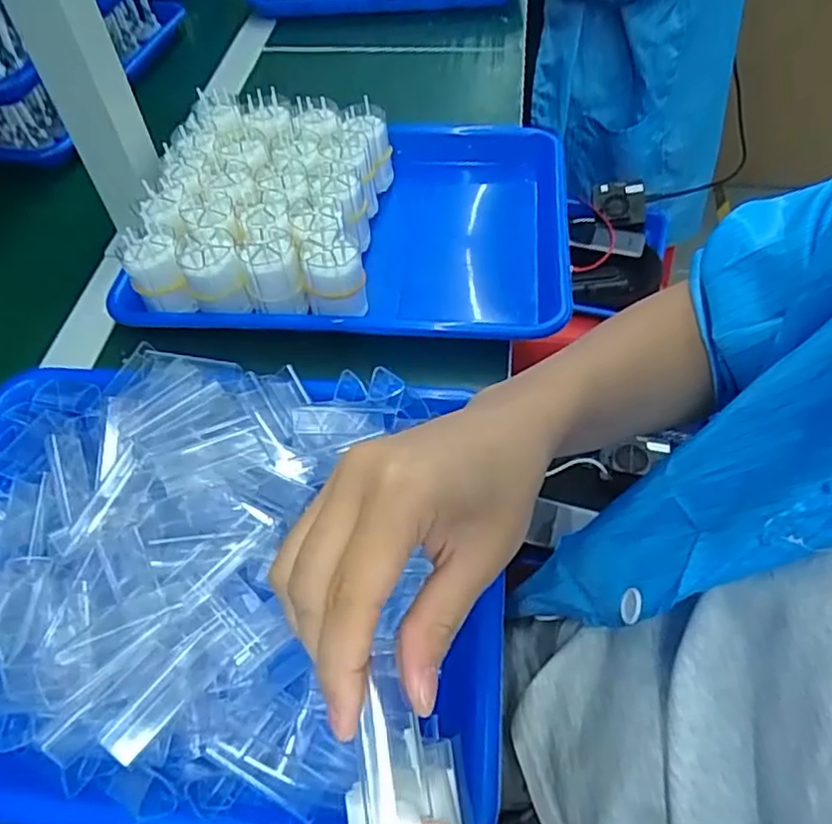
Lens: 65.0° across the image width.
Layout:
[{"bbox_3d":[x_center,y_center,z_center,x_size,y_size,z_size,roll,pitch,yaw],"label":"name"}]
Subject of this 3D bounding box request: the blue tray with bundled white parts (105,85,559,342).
[{"bbox_3d":[-0.045,-0.158,0.511,0.321,0.089,0.241,3,54,6],"label":"blue tray with bundled white parts"}]

